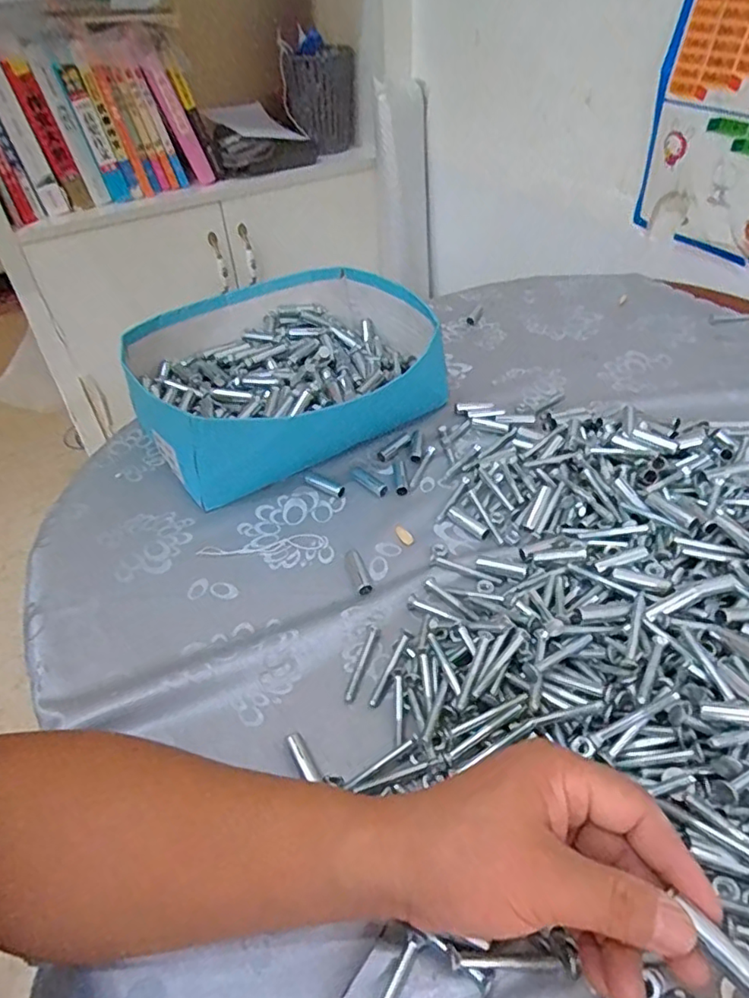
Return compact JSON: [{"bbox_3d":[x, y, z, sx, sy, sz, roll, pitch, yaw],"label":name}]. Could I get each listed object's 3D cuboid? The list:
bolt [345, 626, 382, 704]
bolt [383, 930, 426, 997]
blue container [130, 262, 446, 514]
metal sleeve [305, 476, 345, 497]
[{"bbox_3d":[-0.008,0.112,0.405,0.008,0.004,0.058,10,44,15],"label":"bolt"},{"bbox_3d":[0.008,0.229,0.272,0.007,0.008,0.054,21,48,25],"label":"bolt"},{"bbox_3d":[-0.085,-0.132,0.614,0.298,0.088,0.264,-23,45,-19],"label":"blue container"},{"bbox_3d":[-0.046,-0.012,0.540,0.040,0.009,0.010,18,47,23],"label":"metal sleeve"}]

